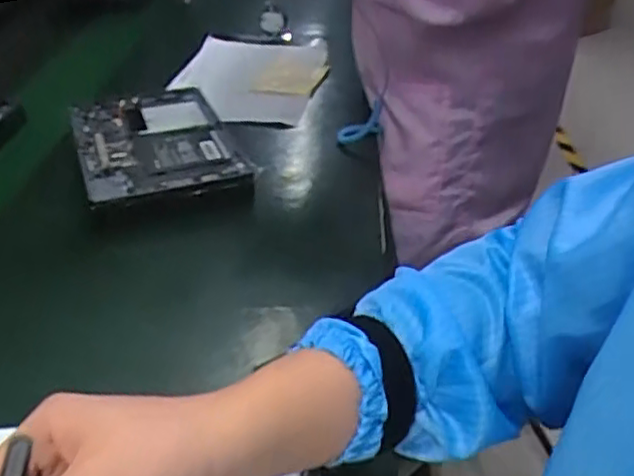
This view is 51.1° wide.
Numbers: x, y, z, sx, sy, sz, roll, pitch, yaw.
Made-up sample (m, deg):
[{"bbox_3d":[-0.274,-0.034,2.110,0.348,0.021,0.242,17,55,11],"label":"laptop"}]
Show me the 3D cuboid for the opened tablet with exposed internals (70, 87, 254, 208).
[{"bbox_3d":[-0.183,-0.109,0.735,0.158,0.013,0.228,-14,41,-19],"label":"opened tablet with exposed internals"}]

